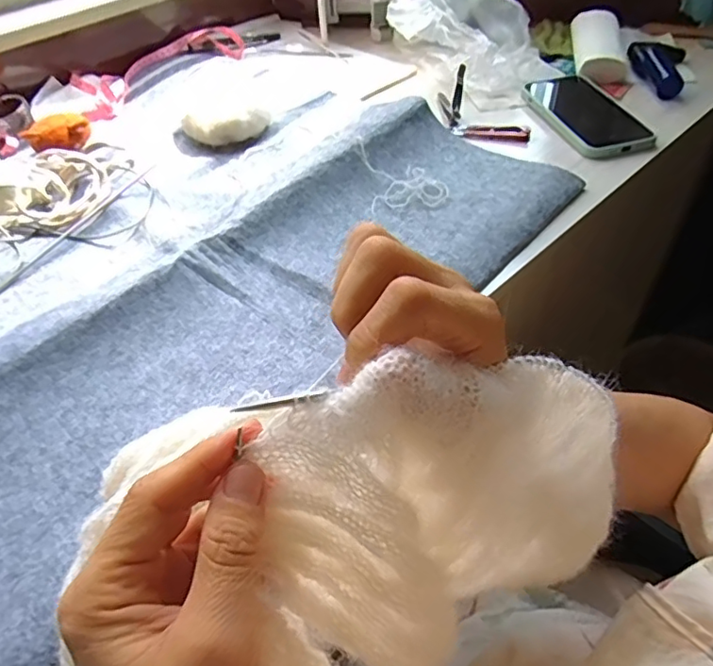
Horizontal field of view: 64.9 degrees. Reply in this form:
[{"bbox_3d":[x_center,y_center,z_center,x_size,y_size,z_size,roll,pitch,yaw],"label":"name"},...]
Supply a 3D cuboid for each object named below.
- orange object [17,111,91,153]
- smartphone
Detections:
[{"bbox_3d":[-0.321,-0.214,0.604,0.064,0.027,0.042,-36,54,-26],"label":"orange object"},{"bbox_3d":[0.252,-0.243,0.620,0.084,0.012,0.175,-12,47,-7],"label":"smartphone"}]

